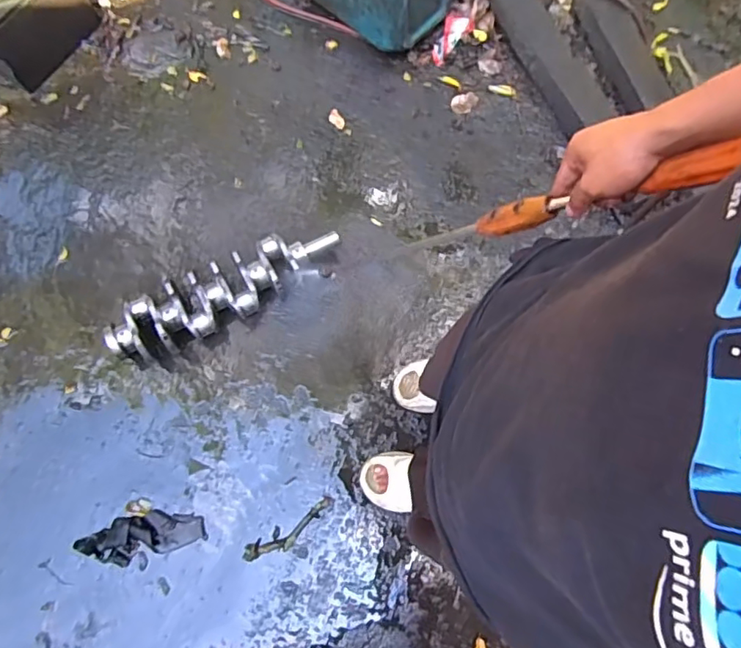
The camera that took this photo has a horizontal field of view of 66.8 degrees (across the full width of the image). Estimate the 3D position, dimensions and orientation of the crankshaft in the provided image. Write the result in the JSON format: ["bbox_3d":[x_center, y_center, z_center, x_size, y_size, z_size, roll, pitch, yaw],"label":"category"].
[{"bbox_3d":[-0.327,-0.074,1.284,0.554,0.113,0.158,-30,78,-11],"label":"crankshaft"}]

